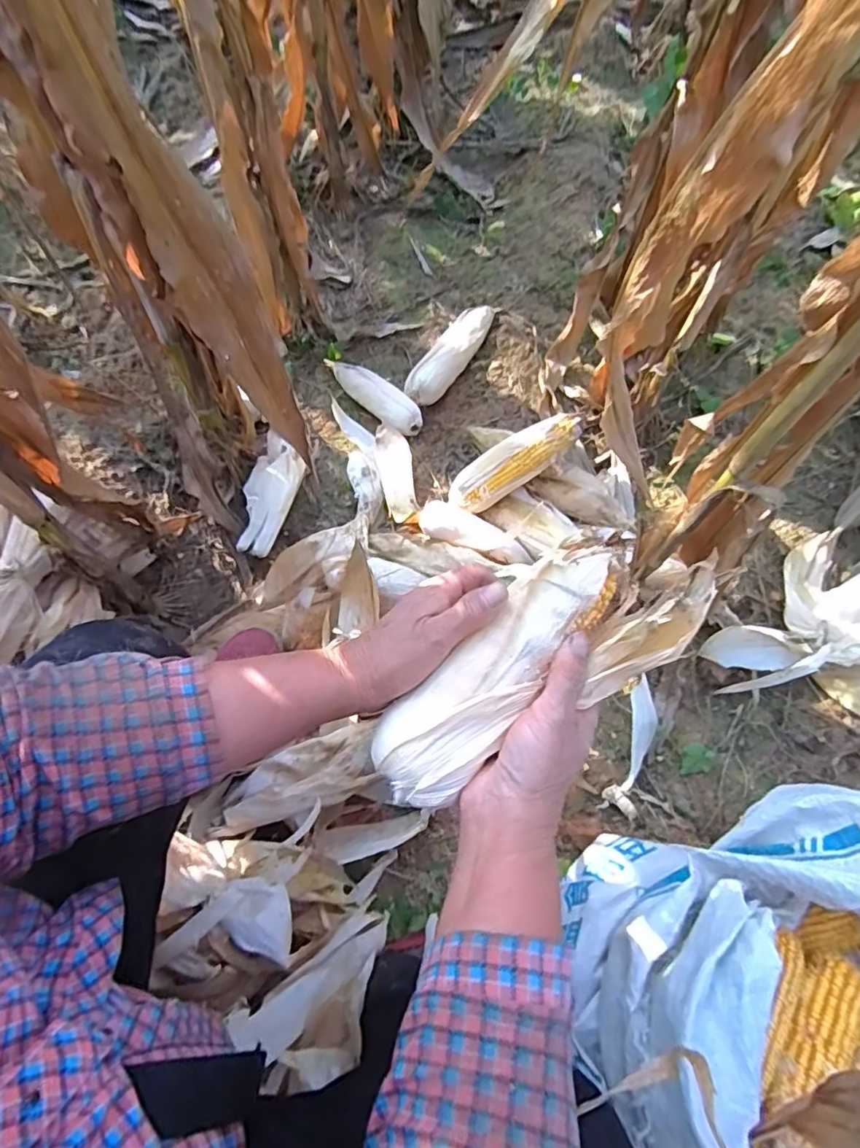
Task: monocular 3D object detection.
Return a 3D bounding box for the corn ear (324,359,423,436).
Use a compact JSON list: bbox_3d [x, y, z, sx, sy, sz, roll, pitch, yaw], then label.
[{"bbox_3d":[-0.108,-0.316,0.970,0.235,0.057,0.065,41,71,15],"label":"corn ear"}]

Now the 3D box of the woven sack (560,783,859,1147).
[{"bbox_3d":[0.345,0.355,0.494,0.448,0.273,0.286,-7,67,-5],"label":"woven sack"}]

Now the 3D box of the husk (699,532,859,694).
[{"bbox_3d":[0.526,0.063,0.757,0.315,0.069,0.150,-37,72,-16],"label":"husk"}]

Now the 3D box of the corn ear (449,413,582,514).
[{"bbox_3d":[0.125,-0.166,0.809,0.218,0.048,0.064,-34,70,4],"label":"corn ear"}]

